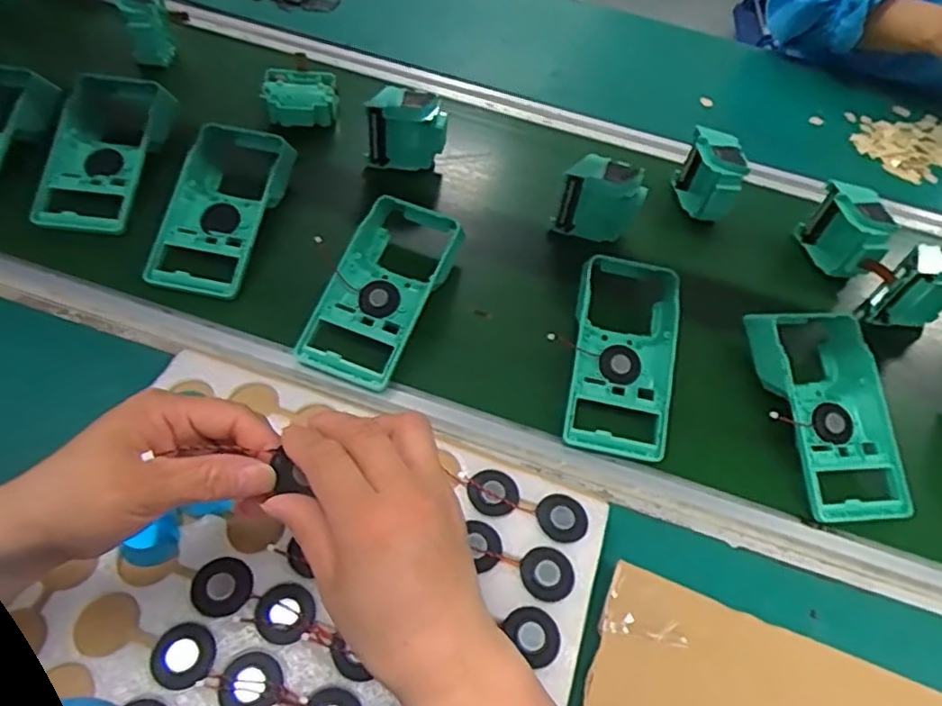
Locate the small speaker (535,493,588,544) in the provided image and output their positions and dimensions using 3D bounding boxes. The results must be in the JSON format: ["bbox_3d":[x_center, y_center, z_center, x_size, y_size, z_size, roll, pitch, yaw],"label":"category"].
[{"bbox_3d":[0.061,0.109,0.427,0.031,0.004,0.033,4,54,-5],"label":"small speaker"}]

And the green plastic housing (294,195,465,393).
[{"bbox_3d":[-0.072,-0.062,0.558,0.091,0.050,0.193,21,54,7],"label":"green plastic housing"}]

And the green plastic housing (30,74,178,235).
[{"bbox_3d":[-0.341,-0.196,0.615,0.084,0.055,0.202,7,55,-1],"label":"green plastic housing"}]

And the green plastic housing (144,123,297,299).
[{"bbox_3d":[-0.223,-0.129,0.585,0.086,0.055,0.173,9,53,-2],"label":"green plastic housing"}]

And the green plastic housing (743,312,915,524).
[{"bbox_3d":[0.294,0.040,0.527,0.091,0.040,0.186,1,54,-7],"label":"green plastic housing"}]

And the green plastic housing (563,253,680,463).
[{"bbox_3d":[0.126,-0.006,0.542,0.087,0.036,0.185,13,53,1],"label":"green plastic housing"}]

